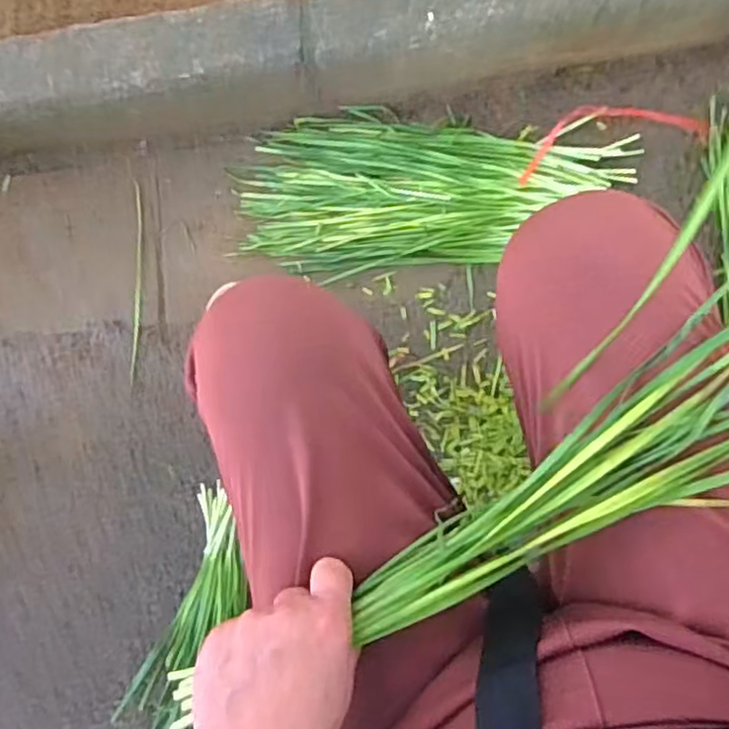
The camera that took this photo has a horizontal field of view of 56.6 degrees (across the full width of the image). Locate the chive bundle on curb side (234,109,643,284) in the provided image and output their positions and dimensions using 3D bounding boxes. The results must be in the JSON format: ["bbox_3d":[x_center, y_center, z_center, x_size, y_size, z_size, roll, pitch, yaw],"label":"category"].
[{"bbox_3d":[0.074,-0.226,0.838,0.469,0.050,0.210,-5,86,9],"label":"chive bundle on curb side"}]

